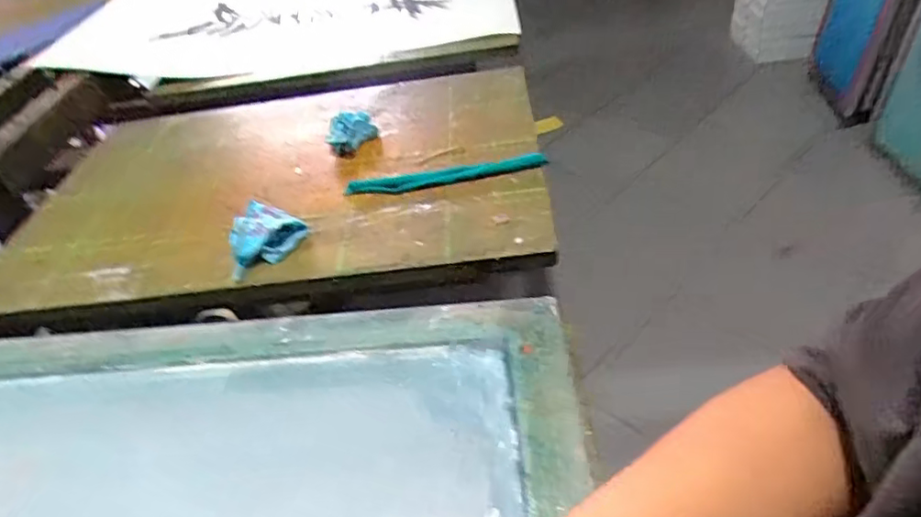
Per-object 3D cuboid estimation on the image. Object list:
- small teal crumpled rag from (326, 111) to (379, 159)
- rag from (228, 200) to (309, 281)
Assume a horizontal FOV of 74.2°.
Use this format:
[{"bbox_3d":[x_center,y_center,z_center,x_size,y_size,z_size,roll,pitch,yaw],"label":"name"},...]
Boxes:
[{"bbox_3d":[-0.130,-0.151,0.731,0.051,0.029,0.060,1,39,9],"label":"small teal crumpled rag"},{"bbox_3d":[-0.196,-0.025,0.599,0.077,0.023,0.079,-28,42,-20],"label":"rag"}]

